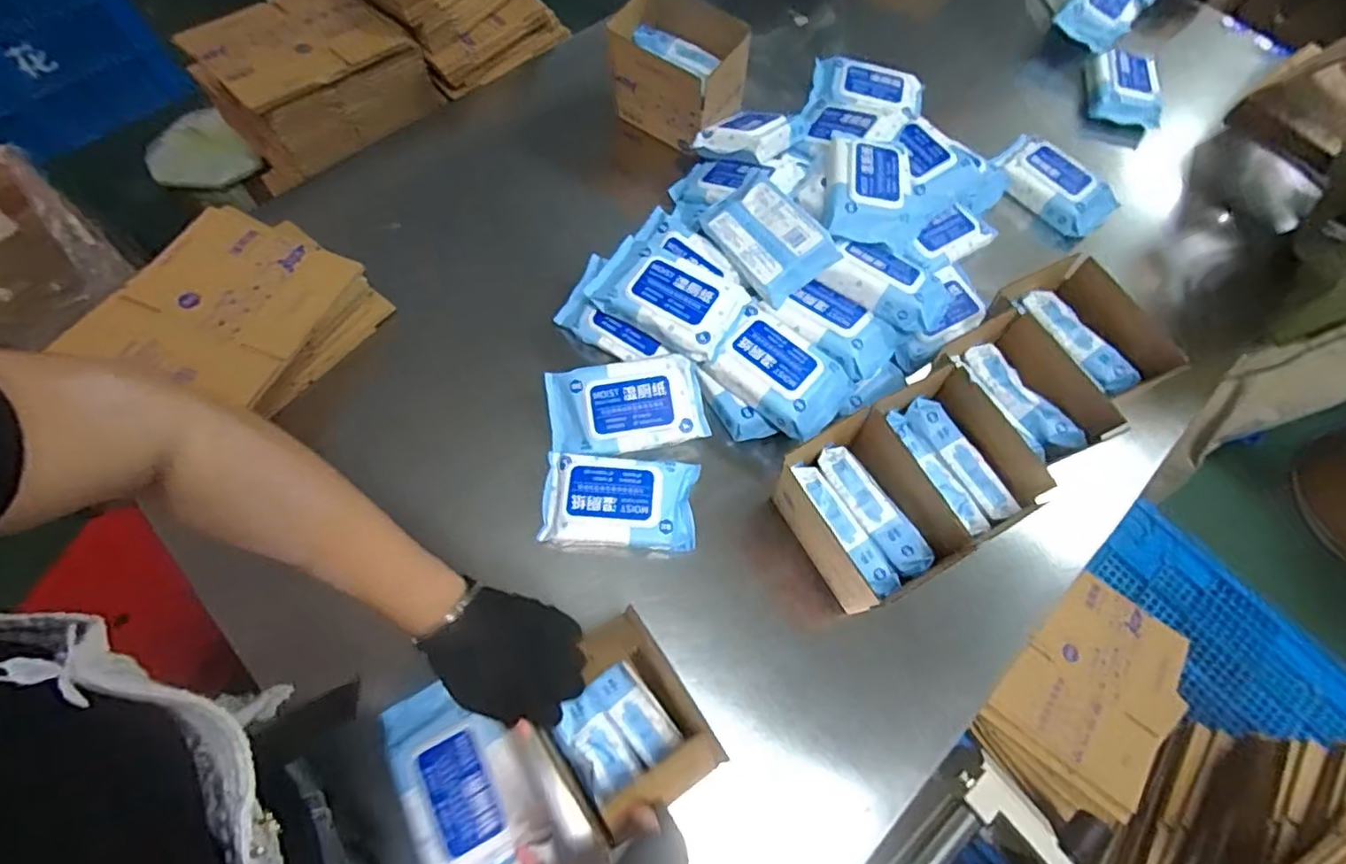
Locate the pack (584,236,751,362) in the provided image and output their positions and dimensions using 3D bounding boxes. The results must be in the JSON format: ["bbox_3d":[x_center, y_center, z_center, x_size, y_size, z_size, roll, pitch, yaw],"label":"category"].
[{"bbox_3d":[-0.008,-0.168,0.753,0.182,0.039,0.108,29,69,9],"label":"pack"}]

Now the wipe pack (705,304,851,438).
[{"bbox_3d":[0.133,-0.072,0.745,0.158,0.037,0.111,39,70,12],"label":"wipe pack"}]

